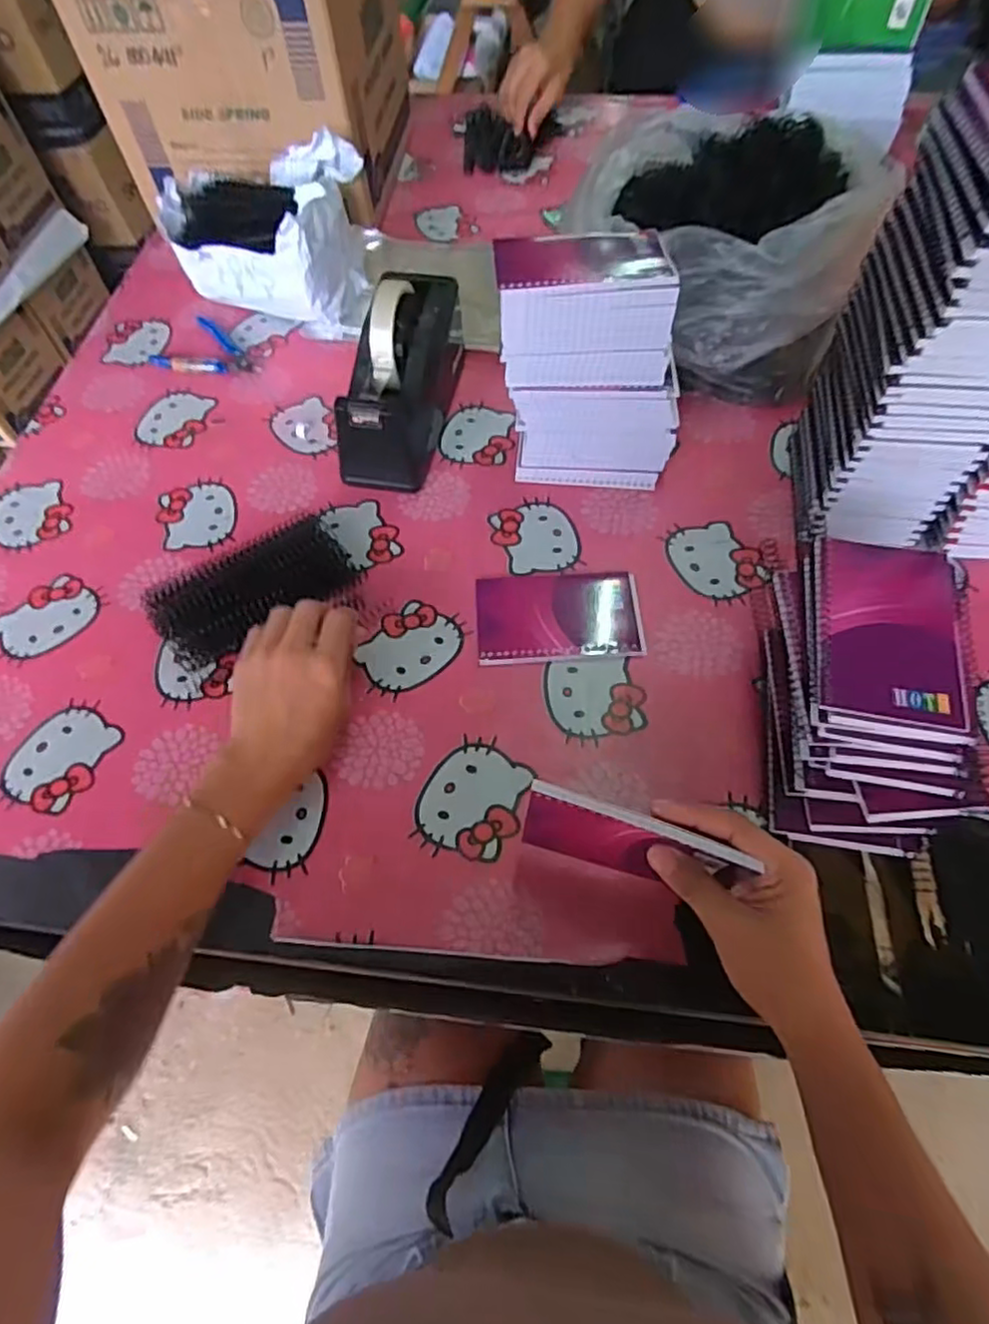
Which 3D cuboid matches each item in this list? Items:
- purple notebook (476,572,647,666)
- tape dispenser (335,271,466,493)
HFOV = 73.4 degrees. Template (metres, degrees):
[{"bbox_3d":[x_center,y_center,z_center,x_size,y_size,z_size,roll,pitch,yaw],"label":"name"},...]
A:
[{"bbox_3d":[0.052,-0.038,0.536,0.131,0.014,0.078,-2,59,1],"label":"purple notebook"},{"bbox_3d":[-0.084,-0.264,0.612,0.070,0.118,0.205,12,60,10],"label":"tape dispenser"}]

